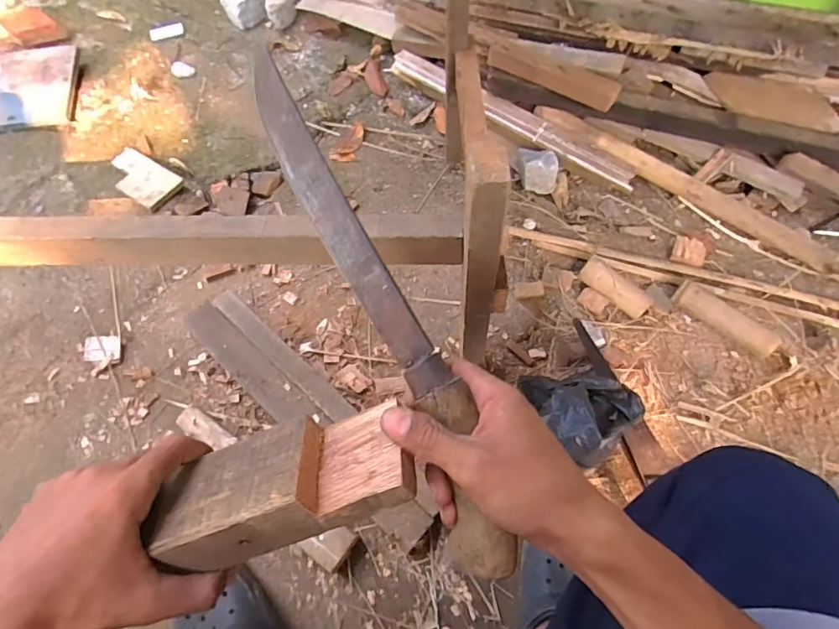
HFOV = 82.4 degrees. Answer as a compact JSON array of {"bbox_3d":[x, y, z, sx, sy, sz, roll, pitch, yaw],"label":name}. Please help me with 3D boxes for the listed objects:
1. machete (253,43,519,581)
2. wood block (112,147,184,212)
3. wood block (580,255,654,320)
[{"bbox_3d":[-0.028,-0.009,0.303,0.041,0.028,0.354,-25,82,-15],"label":"machete"},{"bbox_3d":[-0.630,-0.311,1.079,0.198,0.023,0.105,31,67,14],"label":"wood block"},{"bbox_3d":[0.375,-0.054,0.914,0.046,0.032,0.138,-39,70,-18],"label":"wood block"}]

